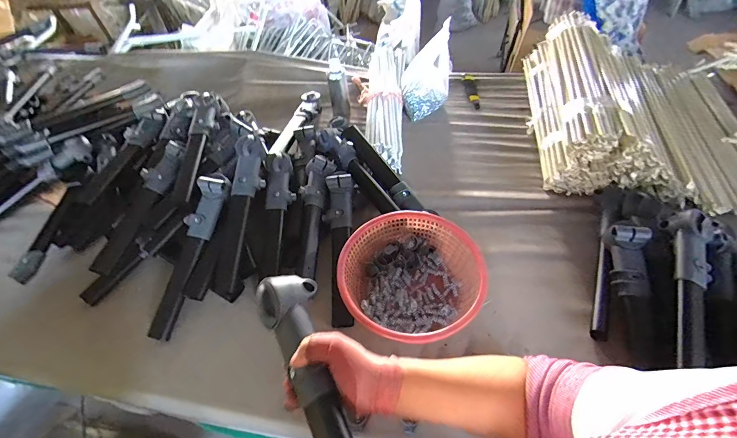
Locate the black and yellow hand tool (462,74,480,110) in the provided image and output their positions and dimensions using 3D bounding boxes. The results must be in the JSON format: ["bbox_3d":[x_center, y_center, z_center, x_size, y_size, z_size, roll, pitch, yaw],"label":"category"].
[{"bbox_3d":[0.373,-0.461,1.236,0.047,0.028,0.175,-2,52,4],"label":"black and yellow hand tool"}]

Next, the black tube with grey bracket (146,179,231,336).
[{"bbox_3d":[-0.414,0.077,0.791,0.074,0.037,0.375,10,74,13],"label":"black tube with grey bracket"}]

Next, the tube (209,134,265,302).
[{"bbox_3d":[-0.309,-0.011,0.832,0.076,0.048,0.404,4,77,8],"label":"tube"}]

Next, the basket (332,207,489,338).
[{"bbox_3d":[0.093,0.128,0.745,0.293,0.104,0.290,-3,52,3],"label":"basket"}]

